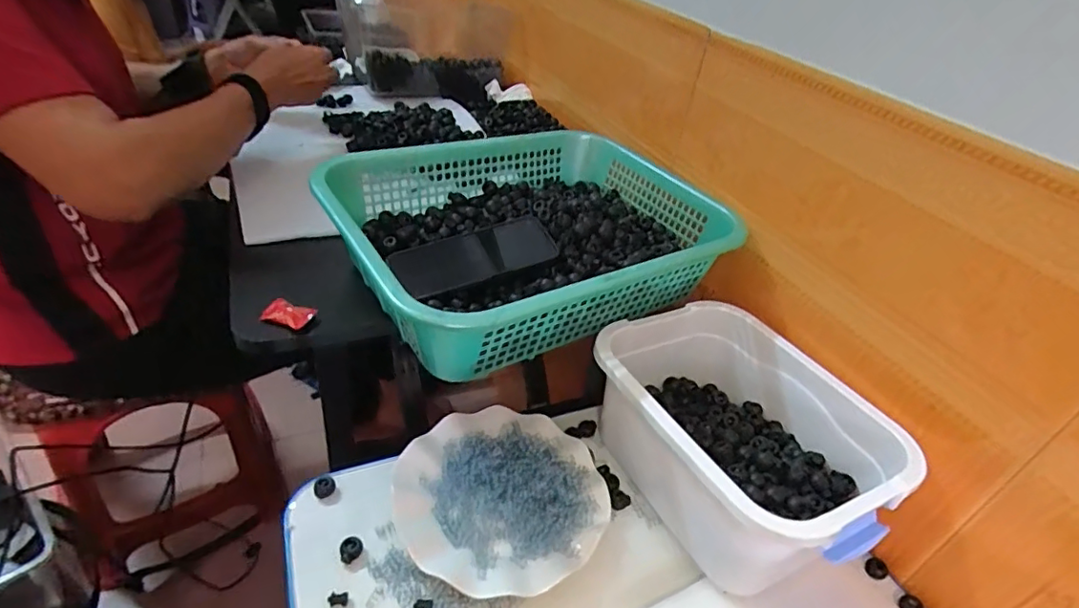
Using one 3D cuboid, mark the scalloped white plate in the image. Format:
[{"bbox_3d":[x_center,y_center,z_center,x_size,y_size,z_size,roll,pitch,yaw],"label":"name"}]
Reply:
[{"bbox_3d":[-0.033,0.166,0.498,0.174,0.013,0.177,2,40,-2],"label":"scalloped white plate"}]

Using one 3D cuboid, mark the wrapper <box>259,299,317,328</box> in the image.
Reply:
[{"bbox_3d":[-0.232,0.009,0.516,0.042,0.014,0.024,15,37,7],"label":"wrapper"}]

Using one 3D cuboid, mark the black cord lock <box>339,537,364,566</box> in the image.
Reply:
[{"bbox_3d":[-0.151,0.197,0.449,0.018,0.013,0.014,-25,48,-30],"label":"black cord lock"}]

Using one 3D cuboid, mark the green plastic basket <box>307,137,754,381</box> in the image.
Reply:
[{"bbox_3d":[-0.006,-0.078,0.590,0.390,0.090,0.291,-18,44,-31],"label":"green plastic basket"}]

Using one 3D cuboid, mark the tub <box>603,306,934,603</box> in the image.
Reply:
[{"bbox_3d":[0.173,0.121,0.511,0.188,0.111,0.250,-12,40,-26],"label":"tub"}]

